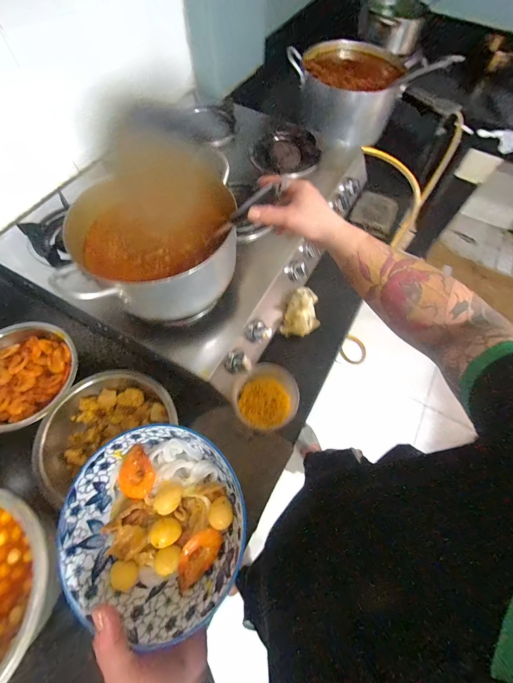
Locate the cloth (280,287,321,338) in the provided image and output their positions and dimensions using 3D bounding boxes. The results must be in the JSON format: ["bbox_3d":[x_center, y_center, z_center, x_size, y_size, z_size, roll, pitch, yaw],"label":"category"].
[{"bbox_3d":[0.117,-0.069,0.690,0.080,0.055,0.128,22,64,12],"label":"cloth"}]

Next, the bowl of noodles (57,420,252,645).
[{"bbox_3d":[-0.099,0.177,0.282,0.165,0.058,0.165,0,62,0],"label":"bowl of noodles"}]

